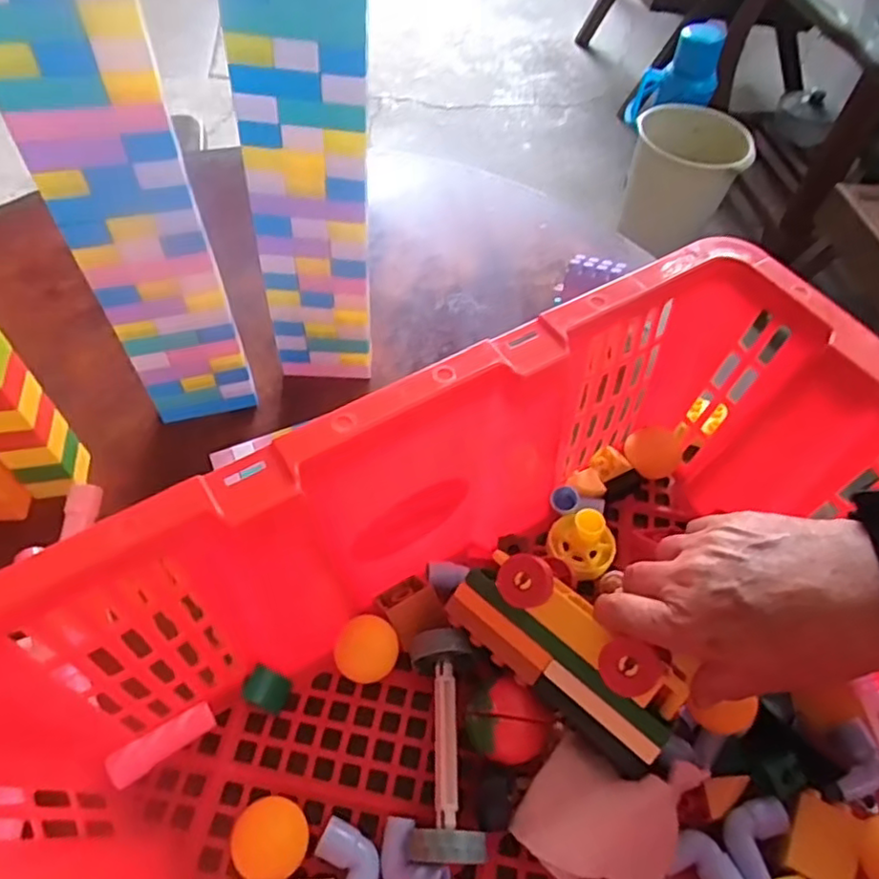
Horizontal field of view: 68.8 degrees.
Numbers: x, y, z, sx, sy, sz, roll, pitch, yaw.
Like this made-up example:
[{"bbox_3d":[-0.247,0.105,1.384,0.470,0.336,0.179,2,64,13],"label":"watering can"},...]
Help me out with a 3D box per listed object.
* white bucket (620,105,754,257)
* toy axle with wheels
[{"bbox_3d":[0.483,-0.535,1.282,0.197,0.203,0.268,17,56,7],"label":"white bucket"},{"bbox_3d":[0.000,0.161,0.343,0.036,0.038,0.112,-2,56,-5],"label":"toy axle with wheels"}]

